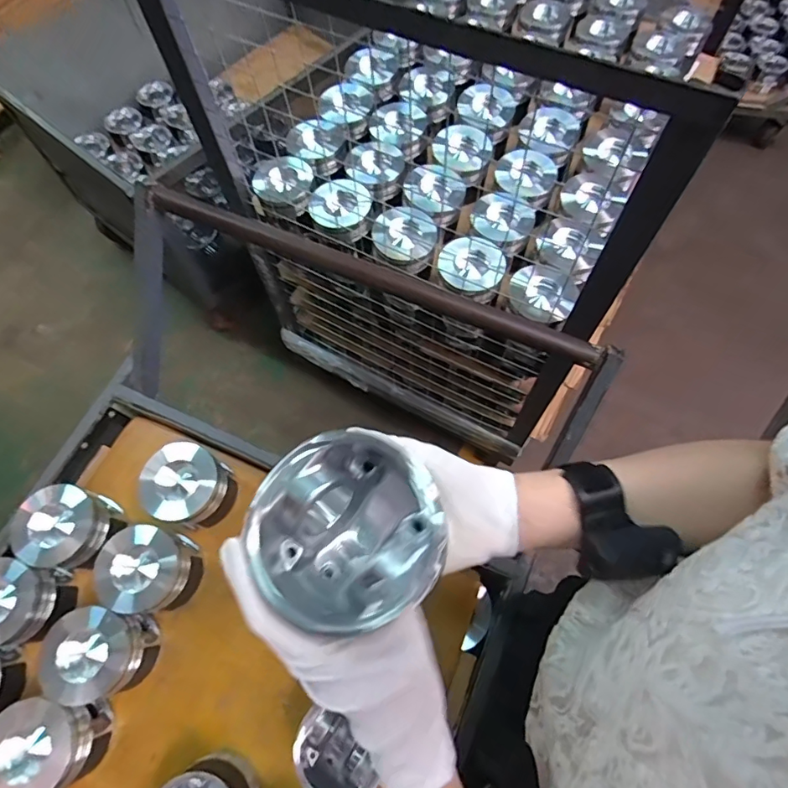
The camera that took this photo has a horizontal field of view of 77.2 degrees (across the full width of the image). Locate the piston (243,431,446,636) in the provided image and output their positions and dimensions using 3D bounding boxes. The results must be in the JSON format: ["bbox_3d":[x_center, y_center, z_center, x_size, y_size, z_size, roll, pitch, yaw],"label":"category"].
[{"bbox_3d":[-0.027,0.088,0.308,0.109,0.071,0.103,0,65,0],"label":"piston"}]

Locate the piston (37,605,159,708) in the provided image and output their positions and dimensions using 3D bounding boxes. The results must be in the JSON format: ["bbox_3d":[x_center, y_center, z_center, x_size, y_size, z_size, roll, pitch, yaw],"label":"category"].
[{"bbox_3d":[-0.397,0.352,0.666,0.110,0.094,0.110,0,65,0],"label":"piston"}]

